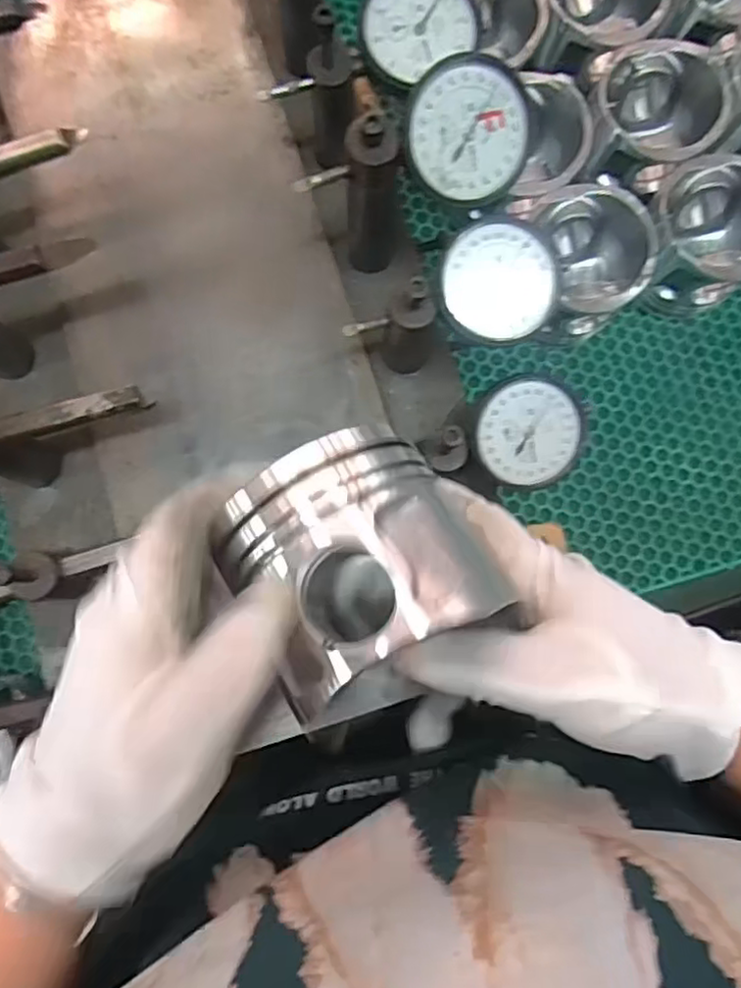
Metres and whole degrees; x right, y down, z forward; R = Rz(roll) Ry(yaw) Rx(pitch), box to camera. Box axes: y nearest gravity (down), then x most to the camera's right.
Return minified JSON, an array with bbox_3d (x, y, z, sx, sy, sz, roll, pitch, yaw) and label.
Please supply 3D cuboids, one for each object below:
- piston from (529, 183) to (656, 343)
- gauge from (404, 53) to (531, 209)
[{"bbox_3d":[0.140,-0.150,0.447,0.081,0.081,0.082,-13,84,-4],"label":"piston"},{"bbox_3d":[0.038,-0.153,0.283,0.052,0.027,0.052,-4,113,-11],"label":"gauge"}]

